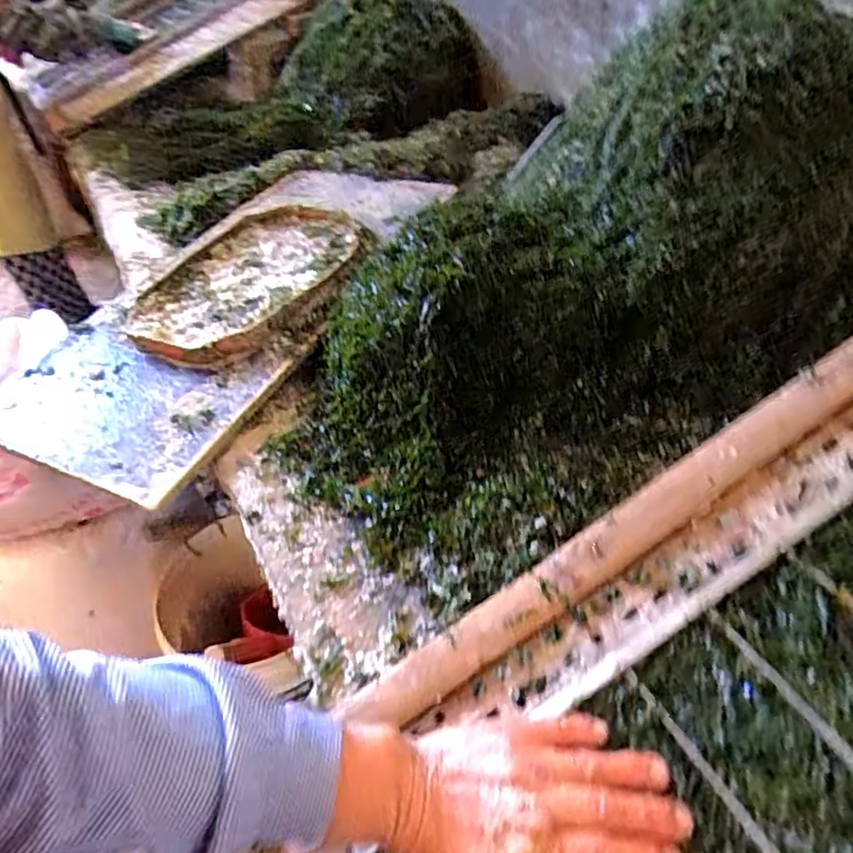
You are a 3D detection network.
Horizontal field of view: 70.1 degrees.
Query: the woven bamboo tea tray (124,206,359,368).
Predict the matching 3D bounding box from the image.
[{"bbox_3d":[-0.262,-0.215,0.874,0.265,0.043,0.359,16,46,20],"label":"woven bamboo tea tray"}]

